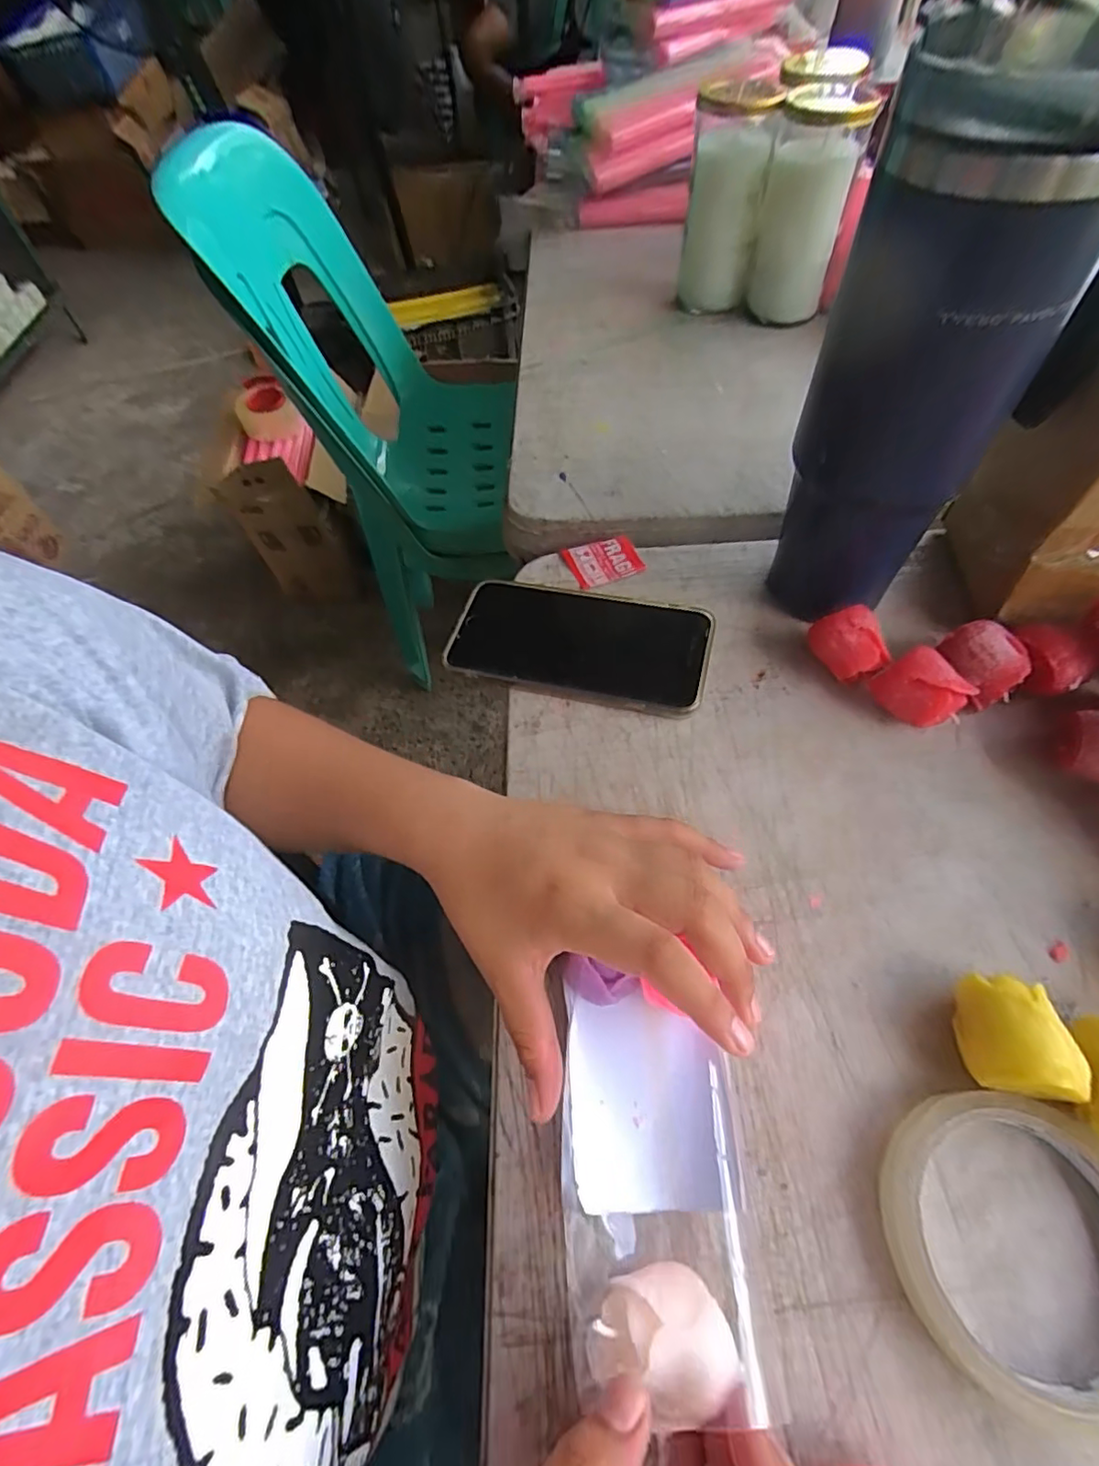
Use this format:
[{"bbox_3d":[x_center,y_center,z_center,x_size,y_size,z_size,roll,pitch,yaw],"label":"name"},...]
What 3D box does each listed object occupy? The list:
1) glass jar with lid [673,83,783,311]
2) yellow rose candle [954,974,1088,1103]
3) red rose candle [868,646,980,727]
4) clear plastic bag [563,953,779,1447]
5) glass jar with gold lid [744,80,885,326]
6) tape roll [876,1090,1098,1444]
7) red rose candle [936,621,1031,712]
[{"bbox_3d":[0.161,-0.488,0.539,0.066,0.148,0.068,9,61,11],"label":"glass jar with lid"},{"bbox_3d":[0.183,0.121,0.233,0.032,0.032,0.040,8,59,8],"label":"yellow rose candle"},{"bbox_3d":[0.200,-0.021,0.317,0.032,0.034,0.038,-28,61,-14],"label":"red rose candle"},{"bbox_3d":[0.040,0.158,0.217,0.068,0.041,0.126,-1,59,2],"label":"clear plastic bag"},{"bbox_3d":[0.222,-0.455,0.513,0.071,0.151,0.059,8,61,10],"label":"glass jar with gold lid"},{"bbox_3d":[0.167,0.182,0.208,0.086,0.014,0.090,-1,59,2],"label":"tape roll"},{"bbox_3d":[0.239,-0.035,0.324,0.040,0.036,0.039,-9,59,-2],"label":"red rose candle"}]

